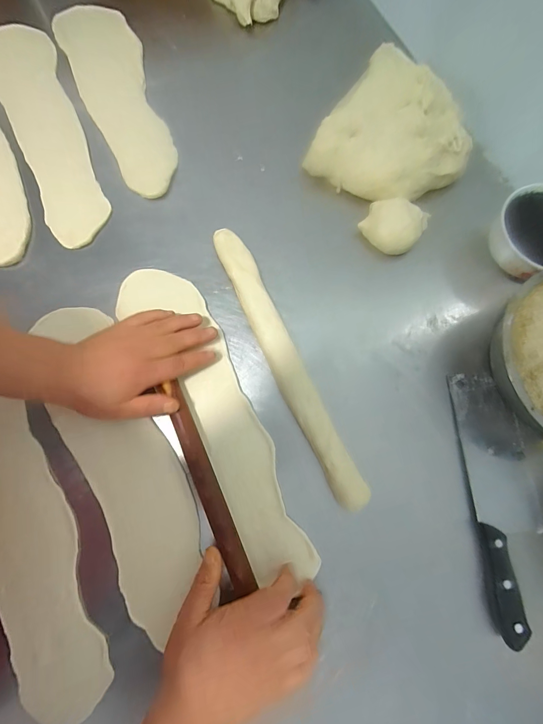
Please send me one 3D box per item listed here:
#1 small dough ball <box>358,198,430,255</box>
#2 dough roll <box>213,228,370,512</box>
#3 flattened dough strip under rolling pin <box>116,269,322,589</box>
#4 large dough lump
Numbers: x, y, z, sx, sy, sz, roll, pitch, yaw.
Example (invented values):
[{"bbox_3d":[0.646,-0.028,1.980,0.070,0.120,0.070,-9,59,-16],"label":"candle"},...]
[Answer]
[{"bbox_3d":[0.154,-0.175,0.409,0.071,0.044,0.063,33,79,6],"label":"small dough ball"},{"bbox_3d":[0.015,-0.004,0.378,0.035,0.022,0.351,-24,79,-6],"label":"dough roll"},{"bbox_3d":[-0.066,0.056,0.369,0.087,0.011,0.384,-26,79,-6],"label":"flattened dough strip under rolling pin"},{"bbox_3d":[0.154,-0.286,0.417,0.187,0.066,0.154,37,80,7],"label":"large dough lump"}]

